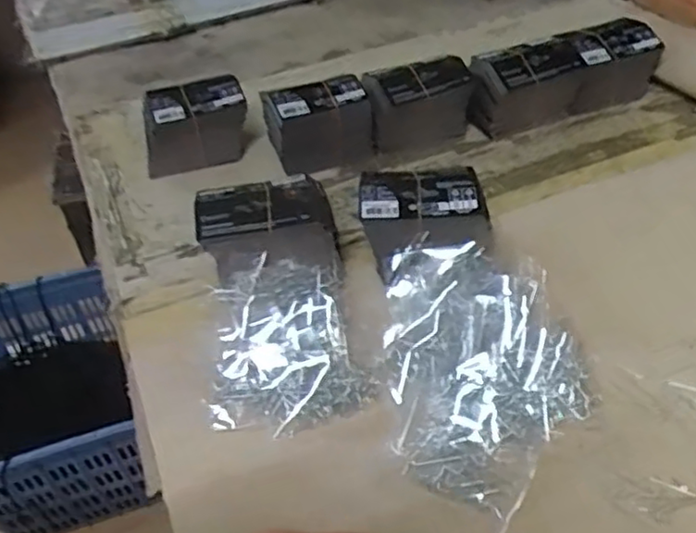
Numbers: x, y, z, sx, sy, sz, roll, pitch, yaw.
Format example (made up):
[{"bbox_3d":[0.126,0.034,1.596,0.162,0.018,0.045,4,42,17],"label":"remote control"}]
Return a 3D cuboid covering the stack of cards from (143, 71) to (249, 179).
[{"bbox_3d":[-0.170,-0.157,0.759,0.117,0.084,0.062,-11,42,-6],"label":"stack of cards"}]

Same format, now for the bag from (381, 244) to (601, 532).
[{"bbox_3d":[0.098,0.070,0.485,0.143,0.046,0.205,-5,42,1],"label":"bag"}]

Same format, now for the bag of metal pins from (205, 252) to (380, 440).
[{"bbox_3d":[-0.052,0.059,0.526,0.115,0.048,0.138,-12,42,-6],"label":"bag of metal pins"}]

